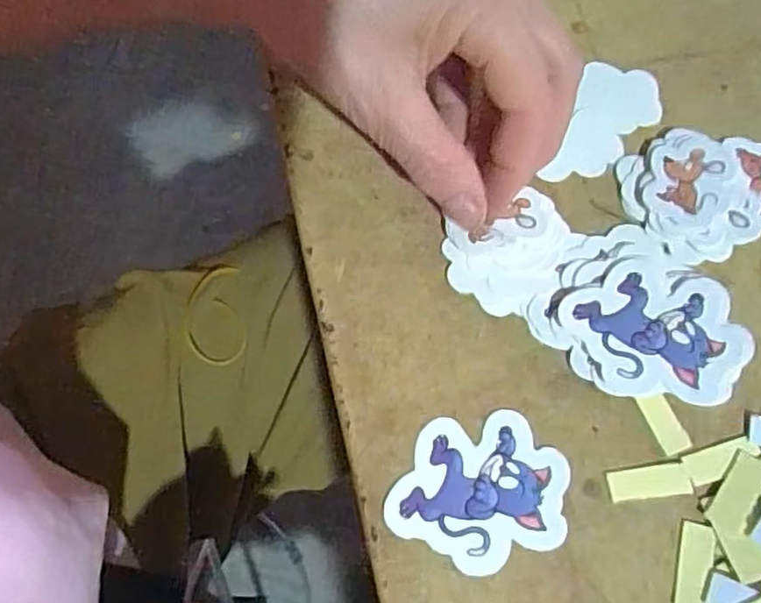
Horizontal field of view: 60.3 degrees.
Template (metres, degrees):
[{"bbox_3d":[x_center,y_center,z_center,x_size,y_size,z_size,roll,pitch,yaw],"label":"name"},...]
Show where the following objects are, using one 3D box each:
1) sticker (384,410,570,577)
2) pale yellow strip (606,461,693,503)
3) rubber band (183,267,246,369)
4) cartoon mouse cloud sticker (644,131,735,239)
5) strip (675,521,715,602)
[{"bbox_3d":[0.037,0.066,0.231,0.056,0.004,0.054,25,70,10],"label":"sticker"},{"bbox_3d":[0.095,0.063,0.229,0.028,0.004,0.011,-7,69,-2],"label":"pale yellow strip"},{"bbox_3d":[-0.105,0.009,0.414,0.037,0.010,0.062,-11,69,-3],"label":"rubber band"},{"bbox_3d":[0.125,-0.048,0.266,0.030,0.004,0.048,15,72,15],"label":"cartoon mouse cloud sticker"},{"bbox_3d":[0.105,0.089,0.218,0.010,0.004,0.028,15,70,7],"label":"strip"}]

